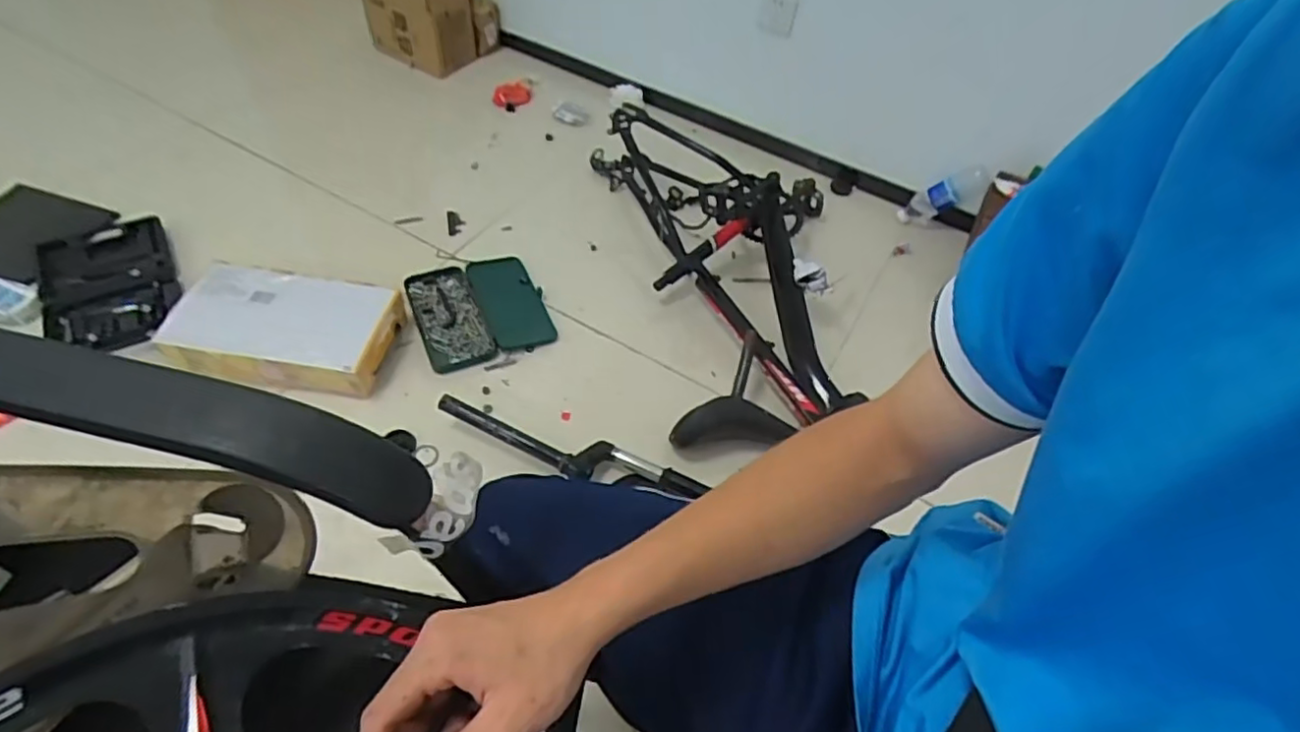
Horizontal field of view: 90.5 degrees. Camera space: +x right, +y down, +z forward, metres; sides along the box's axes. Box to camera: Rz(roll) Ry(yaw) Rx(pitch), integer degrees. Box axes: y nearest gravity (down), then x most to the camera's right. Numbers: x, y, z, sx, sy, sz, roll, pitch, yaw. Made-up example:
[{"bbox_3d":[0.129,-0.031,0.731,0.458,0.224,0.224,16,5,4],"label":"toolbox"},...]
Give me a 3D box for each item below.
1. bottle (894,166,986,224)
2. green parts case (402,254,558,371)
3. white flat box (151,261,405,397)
[{"bbox_3d":[0.672,-0.396,1.489,0.203,0.082,0.073,-27,45,27],"label":"bottle"},{"bbox_3d":[-0.337,-0.111,1.276,0.246,0.034,0.248,-16,63,-18],"label":"green parts case"},{"bbox_3d":[-0.642,-0.062,1.130,0.362,0.095,0.219,10,50,1],"label":"white flat box"}]

